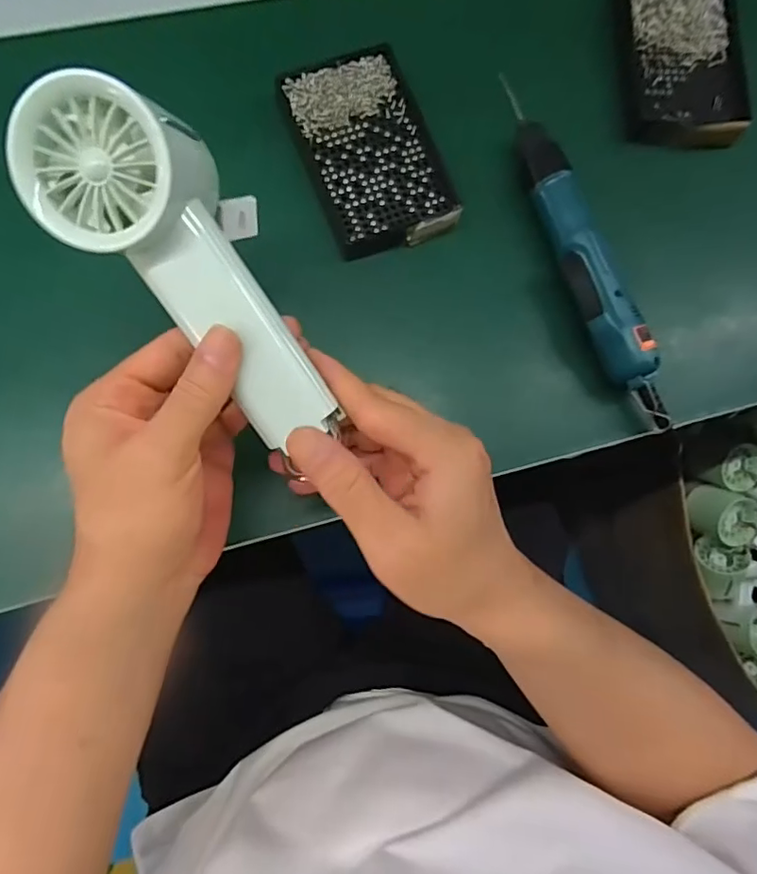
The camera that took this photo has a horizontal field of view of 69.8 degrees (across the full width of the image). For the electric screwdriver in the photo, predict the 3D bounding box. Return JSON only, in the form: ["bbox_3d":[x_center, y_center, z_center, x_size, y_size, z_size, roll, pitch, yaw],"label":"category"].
[{"bbox_3d":[0.141,-0.132,0.384,0.037,0.035,0.272,-17,84,-8],"label":"electric screwdriver"}]

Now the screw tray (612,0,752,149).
[{"bbox_3d":[0.231,-0.294,0.420,0.097,0.020,0.146,-3,82,-6],"label":"screw tray"}]

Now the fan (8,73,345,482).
[{"bbox_3d":[-0.076,-0.069,0.236,0.067,0.036,0.167,-40,111,-10],"label":"fan"}]

